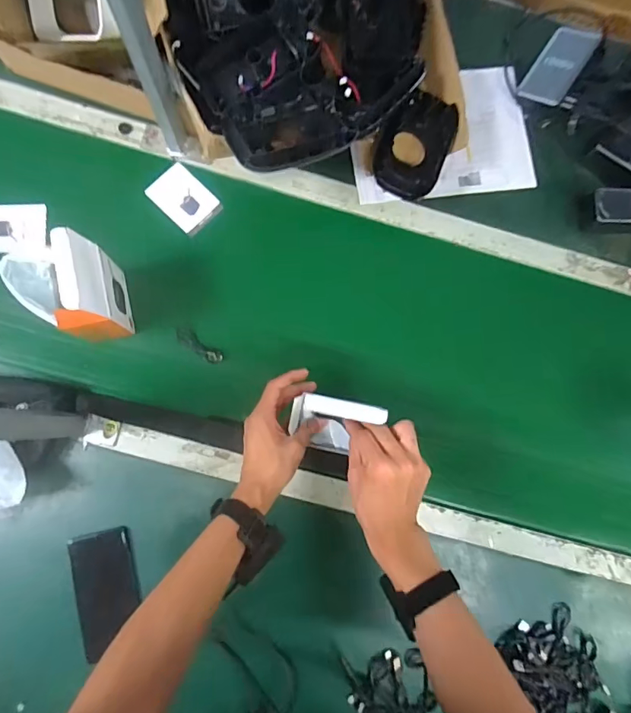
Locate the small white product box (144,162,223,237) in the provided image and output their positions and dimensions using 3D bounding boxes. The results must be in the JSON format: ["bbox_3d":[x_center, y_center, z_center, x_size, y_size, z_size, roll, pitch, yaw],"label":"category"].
[{"bbox_3d":[-0.201,-0.241,0.718,0.097,0.011,0.073,43,82,1],"label":"small white product box"}]

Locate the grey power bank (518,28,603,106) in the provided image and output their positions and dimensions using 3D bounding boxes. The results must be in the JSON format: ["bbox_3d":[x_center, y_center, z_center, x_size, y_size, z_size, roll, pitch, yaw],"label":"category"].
[{"bbox_3d":[0.386,-0.463,0.740,0.073,0.011,0.124,37,96,30],"label":"grey power bank"}]

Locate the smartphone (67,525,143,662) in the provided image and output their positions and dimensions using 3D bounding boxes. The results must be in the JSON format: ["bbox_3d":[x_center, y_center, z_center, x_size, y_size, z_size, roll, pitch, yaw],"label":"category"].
[{"bbox_3d":[-0.275,0.309,0.622,0.077,0.017,0.150,-12,82,-5],"label":"smartphone"}]

